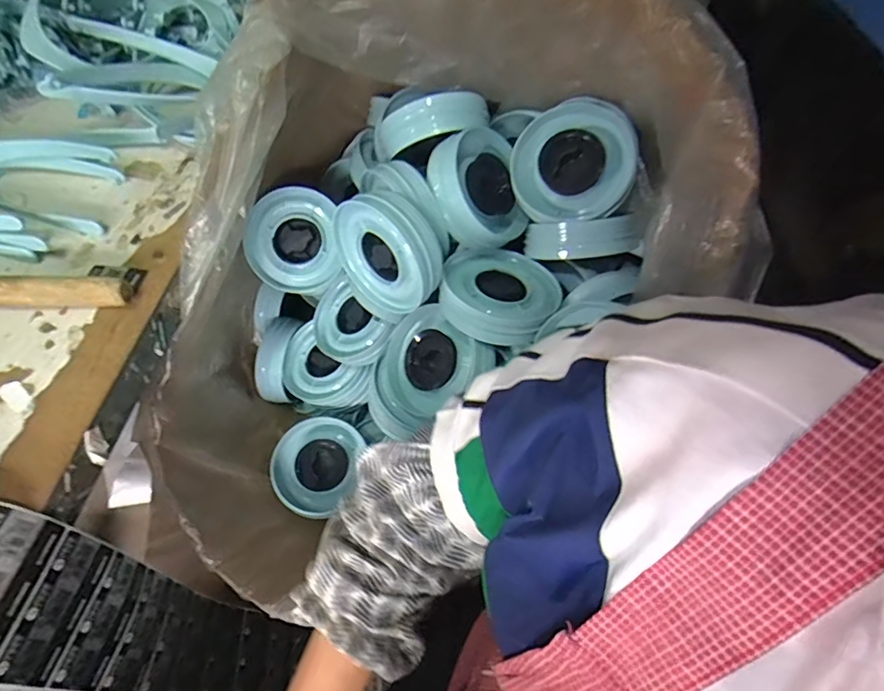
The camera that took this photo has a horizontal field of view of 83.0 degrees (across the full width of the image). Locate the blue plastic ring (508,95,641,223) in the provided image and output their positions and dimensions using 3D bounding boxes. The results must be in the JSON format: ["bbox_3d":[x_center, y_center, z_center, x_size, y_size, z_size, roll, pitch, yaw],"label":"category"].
[{"bbox_3d":[0.149,-0.208,0.560,0.133,0.041,0.140,0,92,10],"label":"blue plastic ring"}]

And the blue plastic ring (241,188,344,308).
[{"bbox_3d":[-0.192,-0.138,0.661,0.126,0.134,0.034,27,10,-14],"label":"blue plastic ring"}]

